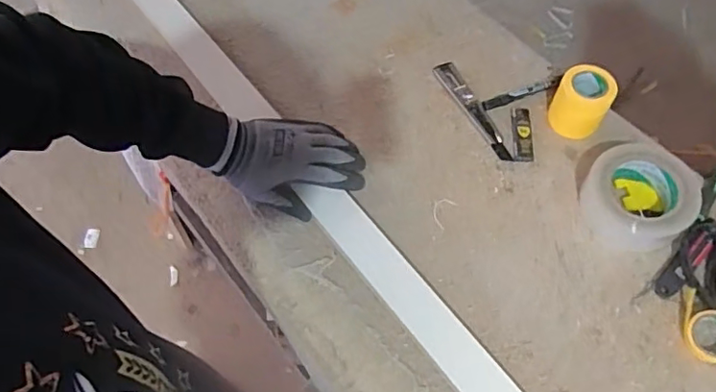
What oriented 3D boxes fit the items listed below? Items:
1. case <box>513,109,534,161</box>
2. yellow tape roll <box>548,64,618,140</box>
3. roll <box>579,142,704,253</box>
[{"bbox_3d":[0.214,-0.081,0.738,0.025,0.004,0.081,3,62,2],"label":"case"},{"bbox_3d":[0.285,-0.121,0.723,0.067,0.066,0.068,0,62,0],"label":"yellow tape roll"},{"bbox_3d":[0.330,0.000,0.660,0.117,0.044,0.114,0,62,0],"label":"roll"}]

